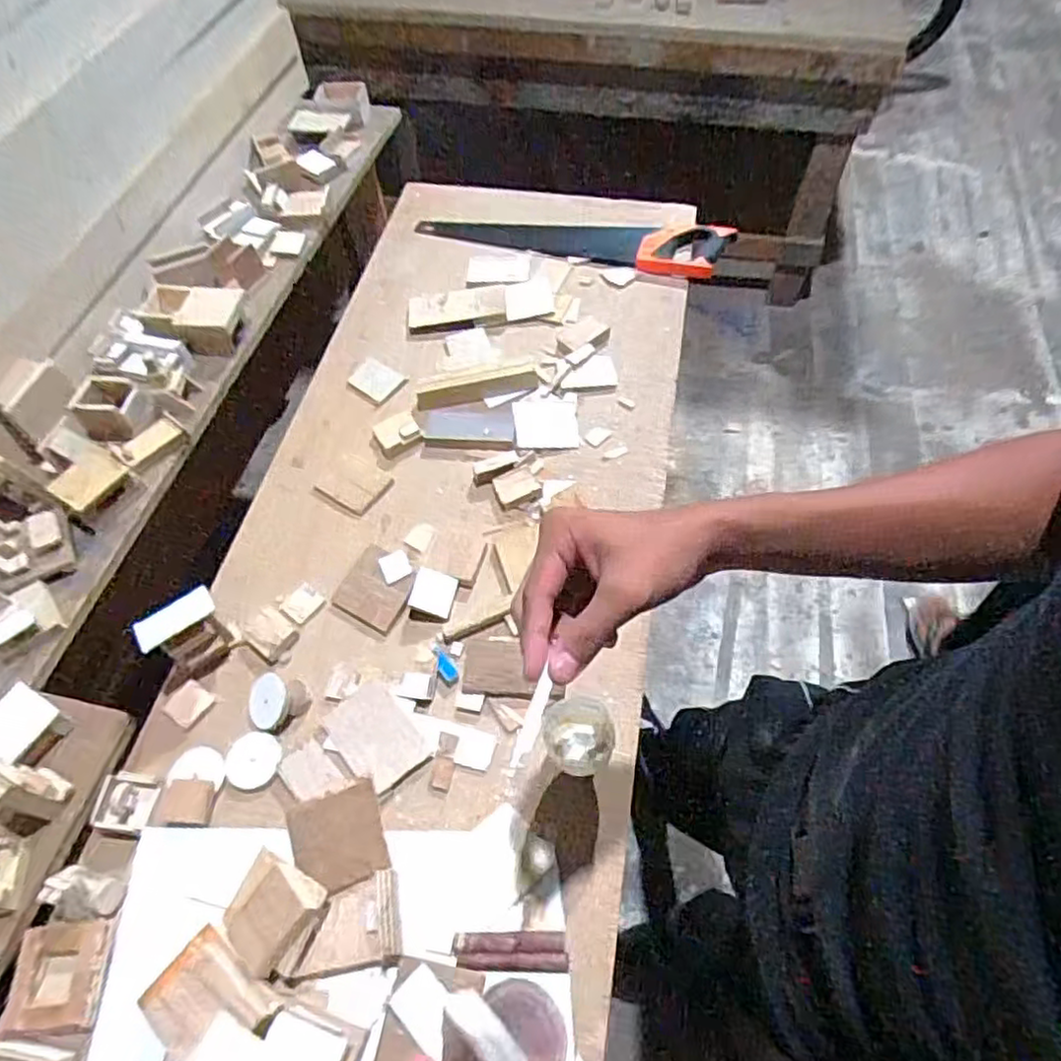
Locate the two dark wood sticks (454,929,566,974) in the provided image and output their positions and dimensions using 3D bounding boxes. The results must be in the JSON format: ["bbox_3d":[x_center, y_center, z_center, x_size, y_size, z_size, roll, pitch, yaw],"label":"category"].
[{"bbox_3d":[-0.018,0.370,0.595,0.100,0.007,0.031,0,58,3],"label":"two dark wood sticks"}]

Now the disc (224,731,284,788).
[{"bbox_3d":[-0.289,0.238,0.701,0.056,0.004,0.055,-1,58,2],"label":"disc"}]

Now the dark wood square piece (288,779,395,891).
[{"bbox_3d":[-0.184,0.293,0.646,0.082,0.020,0.086,-19,60,-9],"label":"dark wood square piece"}]

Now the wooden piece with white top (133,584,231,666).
[{"bbox_3d":[-0.365,0.111,0.726,0.078,0.081,0.042,-33,63,-17],"label":"wooden piece with white top"}]

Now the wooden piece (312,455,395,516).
[{"bbox_3d":[-0.233,-0.060,0.882,0.090,0.009,0.073,30,64,19],"label":"wooden piece"}]

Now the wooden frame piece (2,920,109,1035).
[{"bbox_3d":[-0.419,0.395,0.597,0.072,0.010,0.082,-5,58,0],"label":"wooden frame piece"}]

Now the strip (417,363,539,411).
[{"bbox_3d":[-0.074,-0.200,0.931,0.165,0.018,0.035,-10,59,-4],"label":"strip"}]

